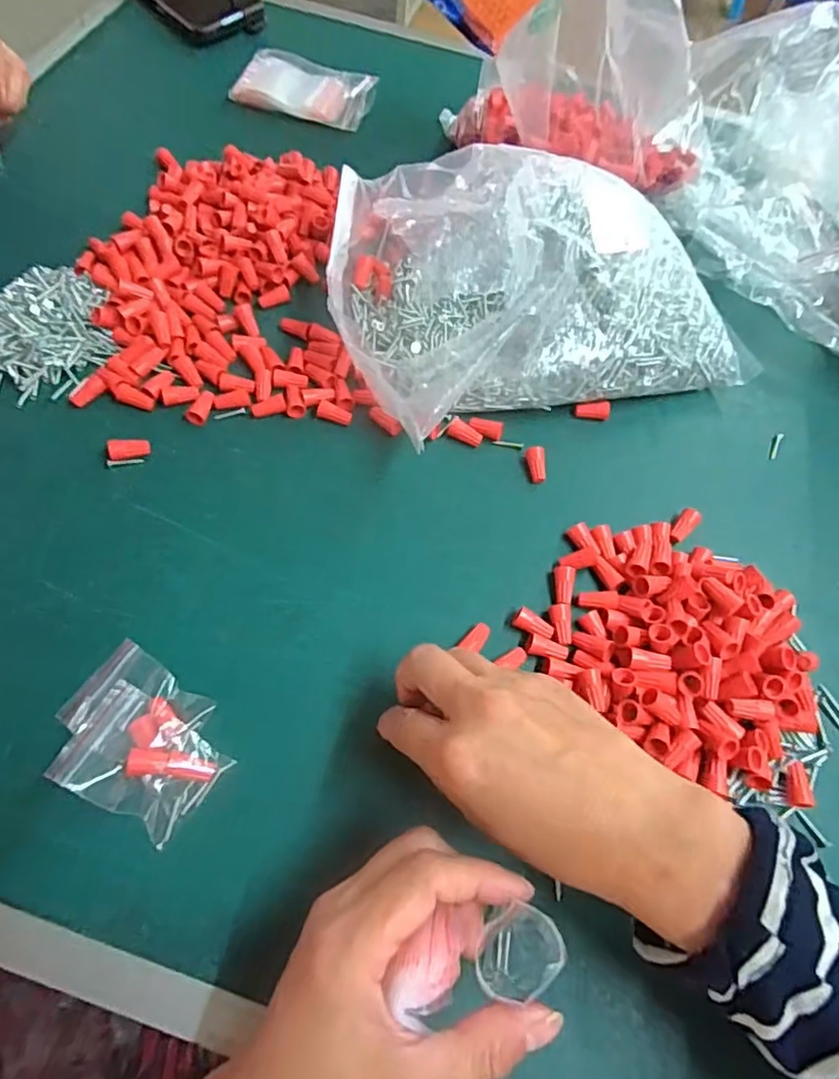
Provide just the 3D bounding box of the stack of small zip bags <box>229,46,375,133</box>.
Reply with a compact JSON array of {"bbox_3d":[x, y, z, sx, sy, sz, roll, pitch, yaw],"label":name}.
[{"bbox_3d":[-0.101,-0.406,0.534,0.117,0.014,0.069,19,71,4],"label":"stack of small zip bags"}]

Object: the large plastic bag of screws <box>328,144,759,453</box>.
[{"bbox_3d":[0.072,-0.177,0.387,0.257,0.103,0.193,-17,68,-10],"label":"large plastic bag of screws"}]

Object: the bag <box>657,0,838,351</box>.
[{"bbox_3d":[0.307,-0.283,0.463,0.221,0.076,0.313,20,67,6],"label":"bag"}]

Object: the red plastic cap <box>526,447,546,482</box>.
[{"bbox_3d":[0.076,-0.048,0.382,0.013,0.009,0.023,-7,67,-5],"label":"red plastic cap"}]

